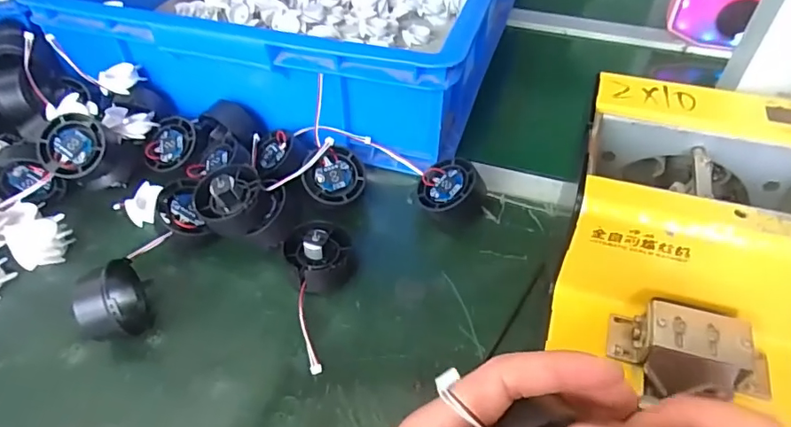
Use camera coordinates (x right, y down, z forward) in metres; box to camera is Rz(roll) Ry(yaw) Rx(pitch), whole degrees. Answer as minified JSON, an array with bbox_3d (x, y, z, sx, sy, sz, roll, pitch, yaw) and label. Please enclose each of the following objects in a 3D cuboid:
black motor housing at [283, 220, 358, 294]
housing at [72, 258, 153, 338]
[{"bbox_3d":[-0.057,0.030,0.400,0.052,0.035,0.054,-6,46,-5],"label":"black motor housing"},{"bbox_3d":[-0.193,0.058,0.357,0.033,0.060,0.058,-7,46,-6],"label":"housing"}]

